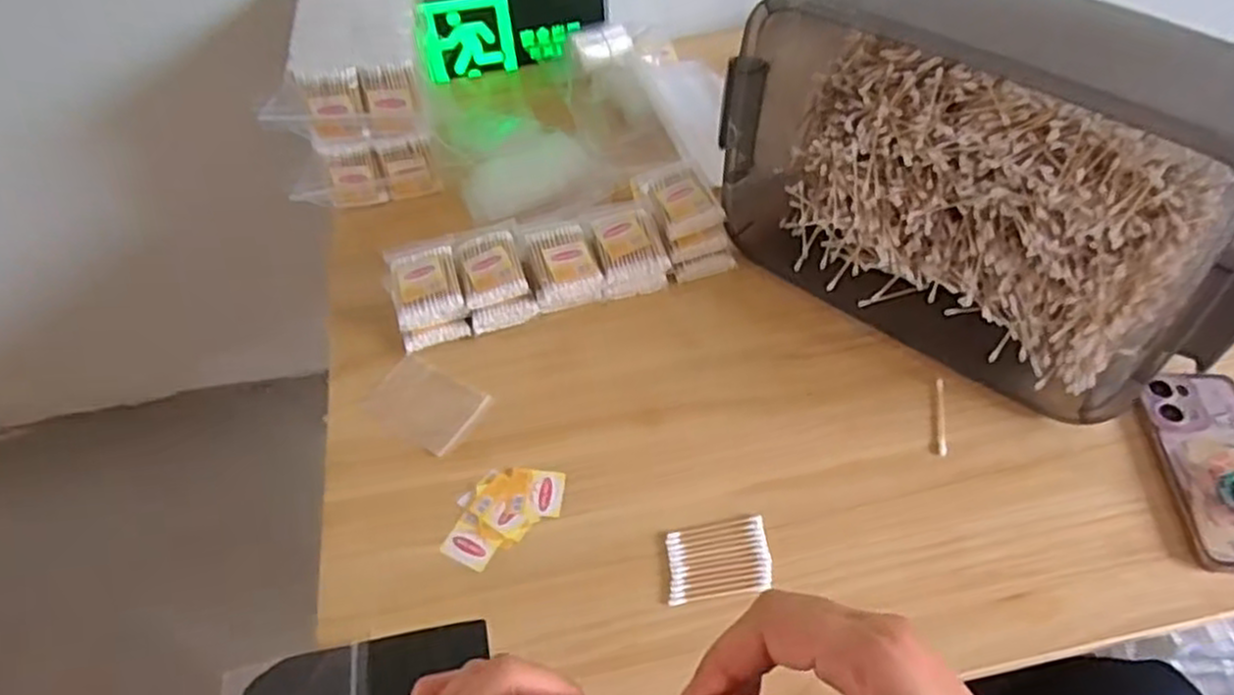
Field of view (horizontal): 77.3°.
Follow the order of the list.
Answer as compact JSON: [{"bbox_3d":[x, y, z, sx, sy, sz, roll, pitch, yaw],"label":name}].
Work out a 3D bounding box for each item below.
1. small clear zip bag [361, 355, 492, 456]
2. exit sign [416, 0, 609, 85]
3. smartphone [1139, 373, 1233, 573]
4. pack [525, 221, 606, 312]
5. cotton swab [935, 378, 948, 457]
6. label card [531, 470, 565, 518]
[{"bbox_3d":[-0.162,0.047,0.652,0.094,0.004,0.065,25,58,22],"label":"small clear zip bag"},{"bbox_3d":[-0.119,-0.382,0.912,0.219,0.112,0.019,-12,42,-8],"label":"exit sign"},{"bbox_3d":[0.442,0.083,0.563,0.079,0.012,0.157,0,52,4],"label":"smartphone"},{"bbox_3d":[-0.048,-0.074,0.700,0.063,0.038,0.088,-11,52,-4],"label":"pack"},{"bbox_3d":[0.258,0.055,0.614,0.007,0.004,0.071,7,53,10],"label":"cotton swab"},{"bbox_3d":[-0.055,0.113,0.599,0.026,0.004,0.038,1,52,5],"label":"label card"}]

